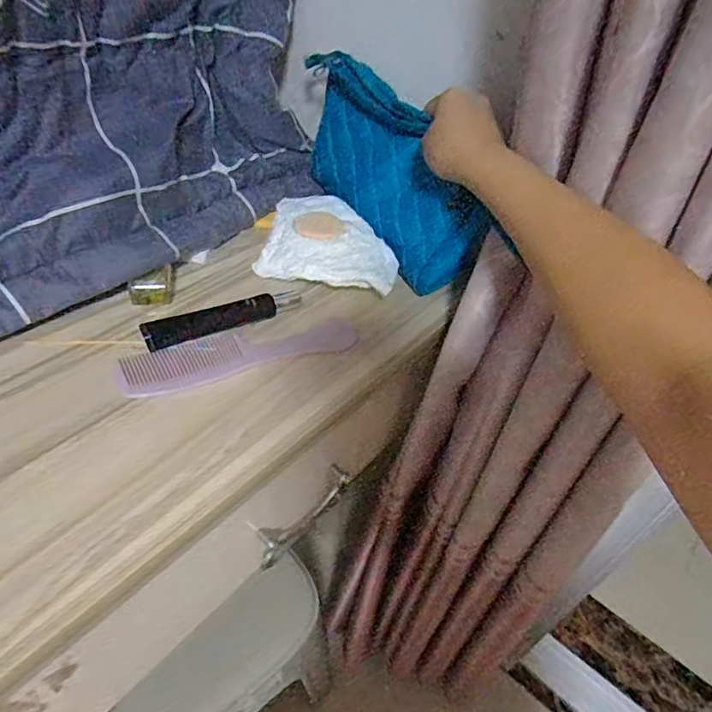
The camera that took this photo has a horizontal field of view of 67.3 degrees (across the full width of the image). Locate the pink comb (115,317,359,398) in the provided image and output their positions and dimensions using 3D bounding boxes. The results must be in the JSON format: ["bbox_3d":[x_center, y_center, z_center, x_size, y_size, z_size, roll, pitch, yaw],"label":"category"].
[{"bbox_3d":[-0.093,-0.001,0.471,0.214,0.009,0.052,-12,51,-29],"label":"pink comb"}]

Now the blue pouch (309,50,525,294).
[{"bbox_3d":[0.031,-0.195,0.568,0.042,0.137,0.275,-22,67,-28],"label":"blue pouch"}]

